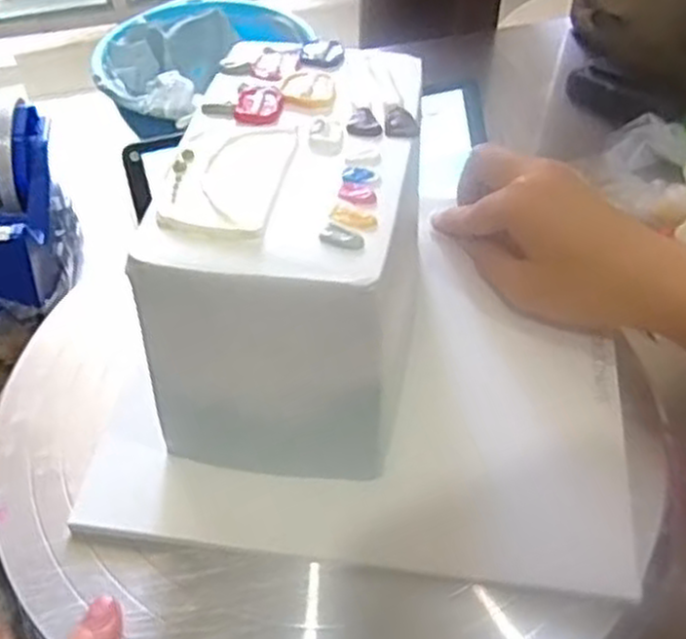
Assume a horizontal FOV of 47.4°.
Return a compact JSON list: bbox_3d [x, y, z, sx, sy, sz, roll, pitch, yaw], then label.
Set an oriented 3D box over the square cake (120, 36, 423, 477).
[{"bbox_3d":[-0.013,-0.030,0.317,0.092,0.112,0.156,8,49,8],"label":"square cake"}]

